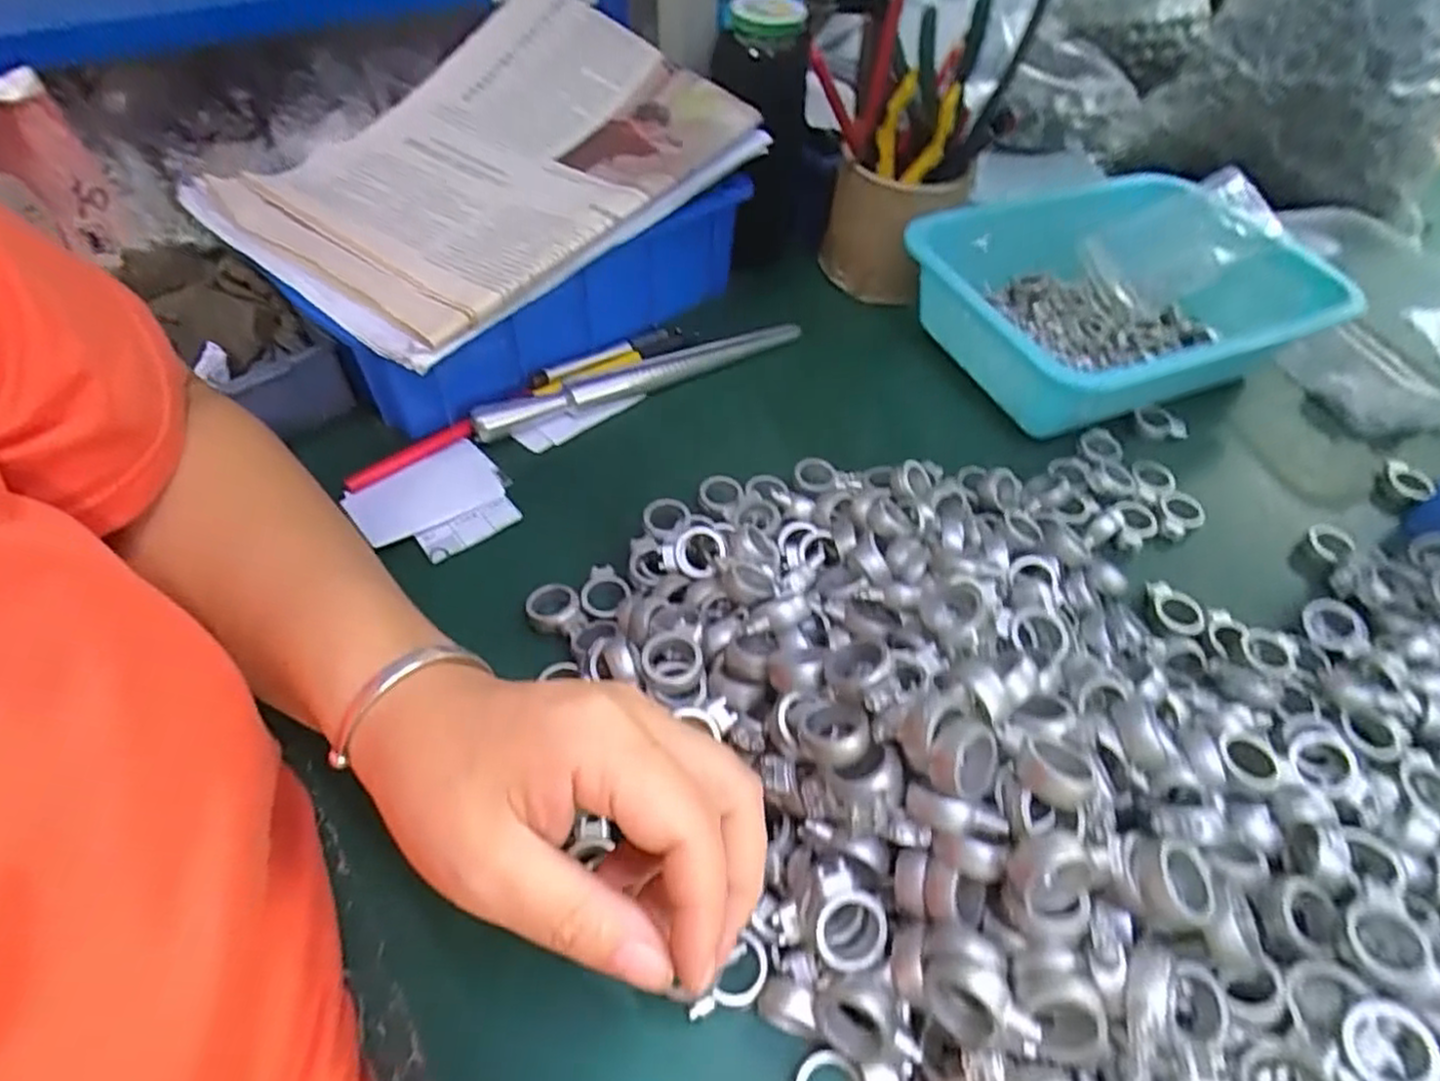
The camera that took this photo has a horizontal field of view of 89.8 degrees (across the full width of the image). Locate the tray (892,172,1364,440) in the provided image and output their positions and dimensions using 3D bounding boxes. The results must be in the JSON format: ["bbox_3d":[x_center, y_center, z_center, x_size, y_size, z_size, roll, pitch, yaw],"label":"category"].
[{"bbox_3d":[0.266,-0.167,0.510,0.230,0.080,0.203,-19,55,-17],"label":"tray"}]

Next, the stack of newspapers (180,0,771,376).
[{"bbox_3d":[-0.149,-0.254,0.460,0.247,0.060,0.321,32,56,21],"label":"stack of newspapers"}]

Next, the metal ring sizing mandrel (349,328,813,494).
[{"bbox_3d":[-0.082,-0.098,0.470,0.307,0.021,0.022,-25,57,-21],"label":"metal ring sizing mandrel"}]

